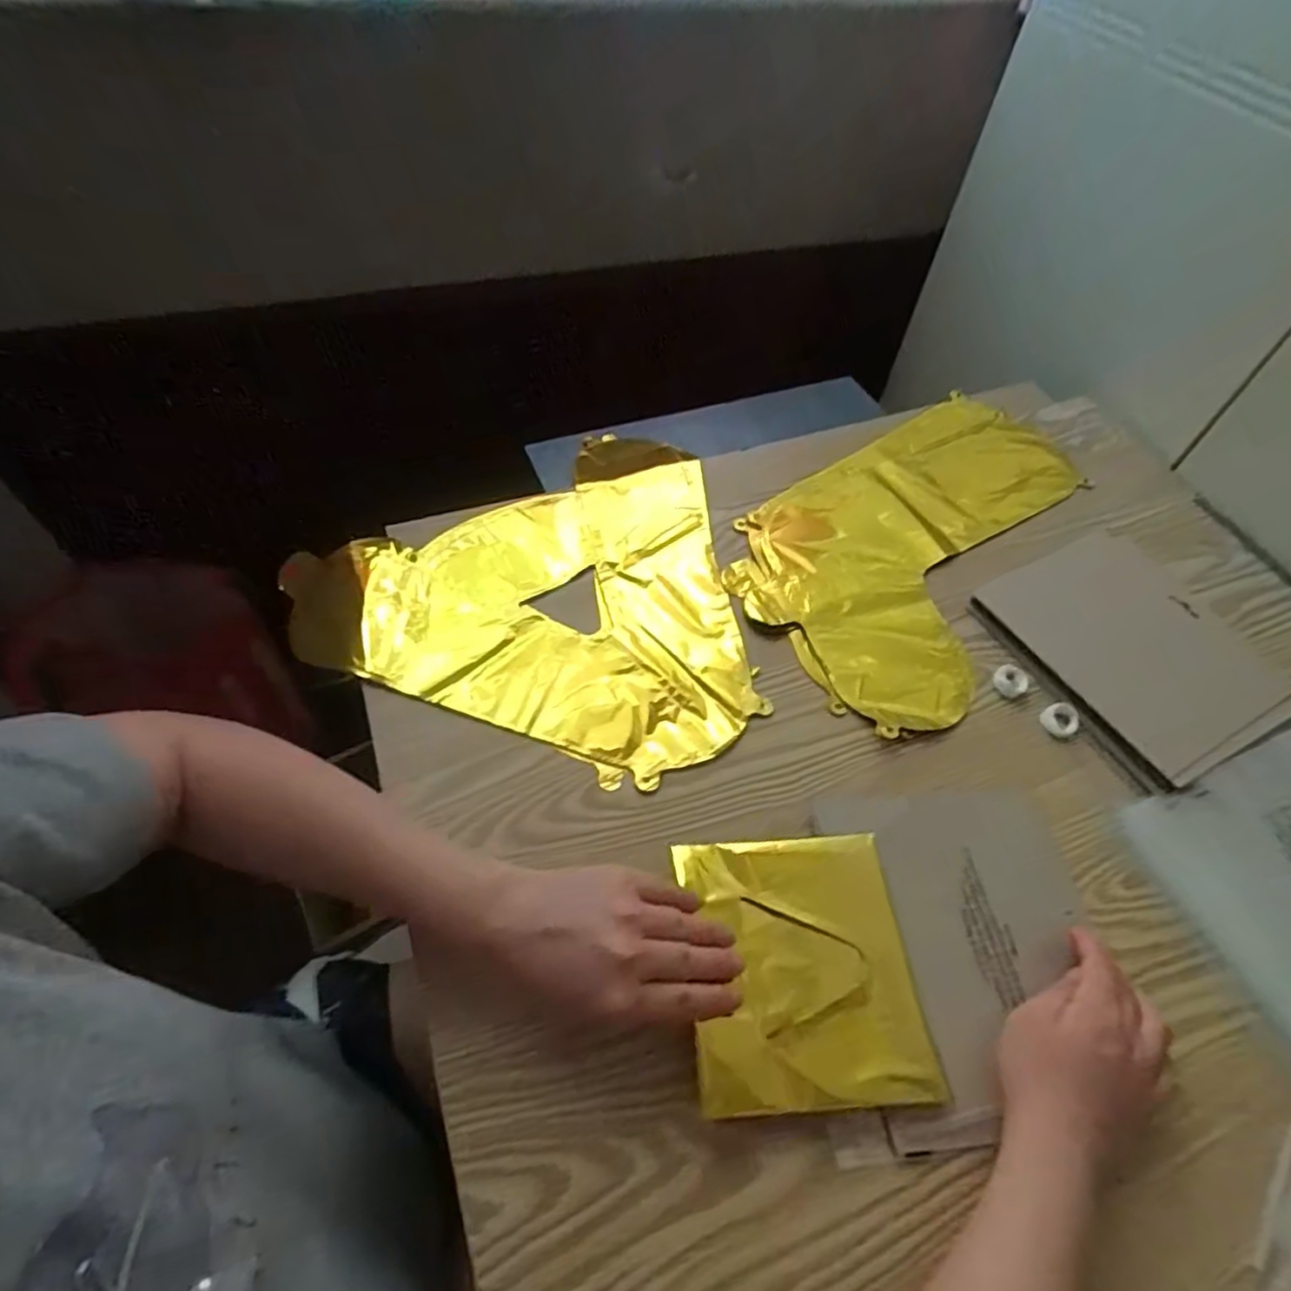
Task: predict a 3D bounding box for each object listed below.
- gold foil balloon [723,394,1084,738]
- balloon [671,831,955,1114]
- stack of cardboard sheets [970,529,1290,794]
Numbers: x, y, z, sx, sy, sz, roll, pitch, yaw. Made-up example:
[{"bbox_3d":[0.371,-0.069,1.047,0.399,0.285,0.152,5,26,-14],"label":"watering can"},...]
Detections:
[{"bbox_3d":[0.258,-0.107,0.627,0.413,0.010,0.230,-37,65,-26],"label":"gold foil balloon"},{"bbox_3d":[0.089,0.181,0.391,0.130,0.012,0.142,-2,54,-5],"label":"balloon"},{"bbox_3d":[0.399,0.001,0.554,0.168,0.011,0.204,-20,58,-17],"label":"stack of cardboard sheets"}]

